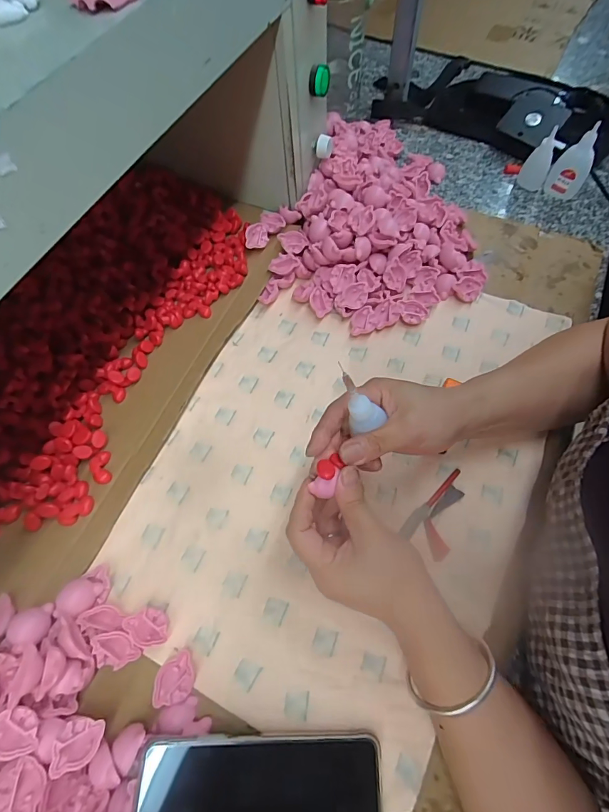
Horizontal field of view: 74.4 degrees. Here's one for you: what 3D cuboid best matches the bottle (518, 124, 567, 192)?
[{"bbox_3d":[0.321,-0.335,0.543,0.036,0.066,0.036,26,67,13],"label":"bottle"}]

